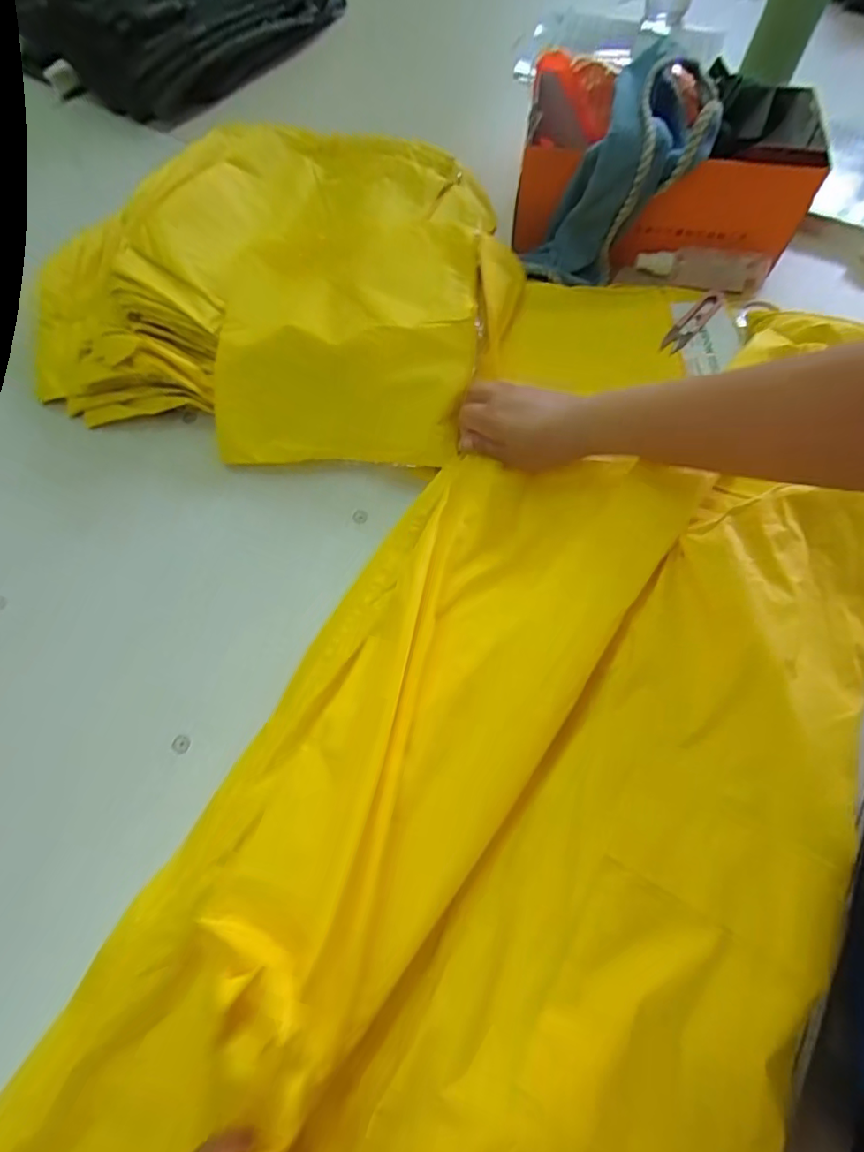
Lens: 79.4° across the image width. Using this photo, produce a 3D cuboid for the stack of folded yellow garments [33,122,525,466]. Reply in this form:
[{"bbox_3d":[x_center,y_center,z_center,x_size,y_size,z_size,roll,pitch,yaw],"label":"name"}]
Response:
[{"bbox_3d":[-0.156,-0.318,0.553,0.492,0.080,0.424,17,68,8],"label":"stack of folded yellow garments"}]

